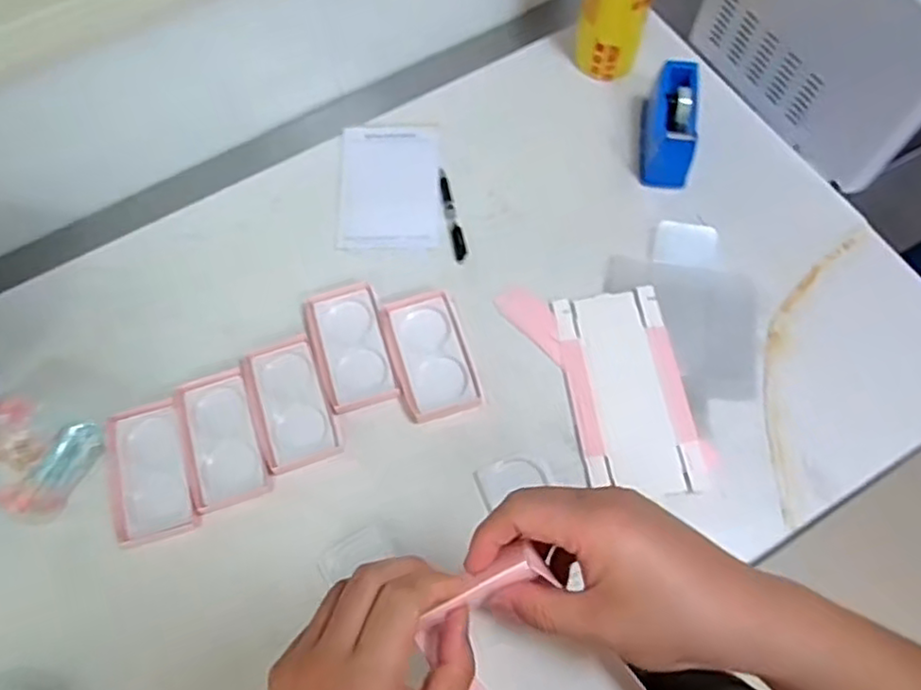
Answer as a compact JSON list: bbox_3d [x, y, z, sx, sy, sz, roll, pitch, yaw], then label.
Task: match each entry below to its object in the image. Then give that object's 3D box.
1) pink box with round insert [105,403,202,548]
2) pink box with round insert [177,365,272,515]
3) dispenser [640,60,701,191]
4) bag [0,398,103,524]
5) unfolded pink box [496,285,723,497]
[{"bbox_3d":[-0.335,0.134,0.723,0.079,0.016,0.148,-17,68,-6],"label":"pink box with round insert"},{"bbox_3d":[-0.266,0.103,0.745,0.079,0.014,0.149,-18,68,-6],"label":"pink box with round insert"},{"bbox_3d":[0.268,-0.281,0.855,0.056,0.088,0.142,5,68,3],"label":"dispenser"},{"bbox_3d":[-0.459,0.121,0.713,0.119,0.051,0.113,17,69,8],"label":"bag"},{"bbox_3d":[0.171,0.041,0.757,0.166,0.015,0.267,-13,68,-5],"label":"unfolded pink box"}]

